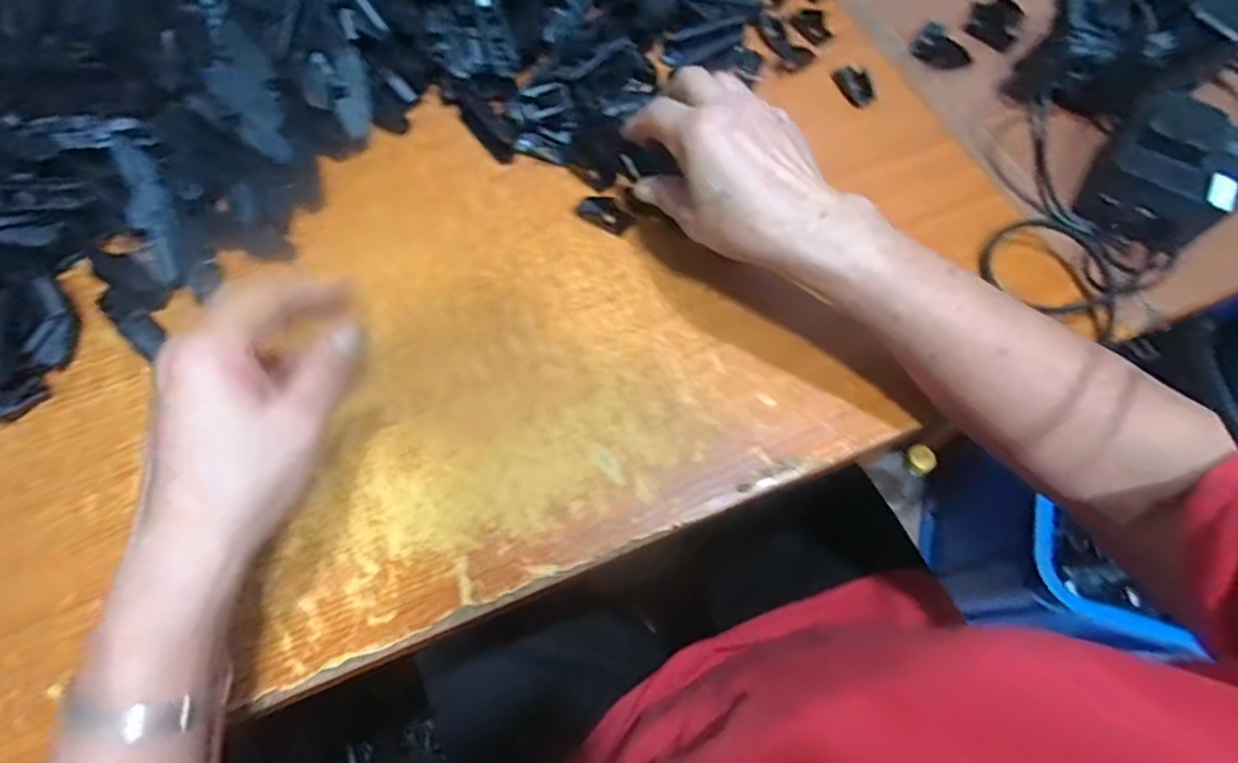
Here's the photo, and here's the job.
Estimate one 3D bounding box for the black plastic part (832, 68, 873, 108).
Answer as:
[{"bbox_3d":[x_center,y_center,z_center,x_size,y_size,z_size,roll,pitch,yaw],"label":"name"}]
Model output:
[{"bbox_3d":[0.179,-0.225,0.463,0.019,0.009,0.035,-15,67,-5],"label":"black plastic part"}]

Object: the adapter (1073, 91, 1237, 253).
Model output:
[{"bbox_3d":[0.353,-0.136,0.395,0.078,0.058,0.083,42,73,17],"label":"adapter"}]

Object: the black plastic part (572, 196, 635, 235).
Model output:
[{"bbox_3d":[-0.011,-0.119,0.431,0.040,0.009,0.019,27,70,13],"label":"black plastic part"}]

